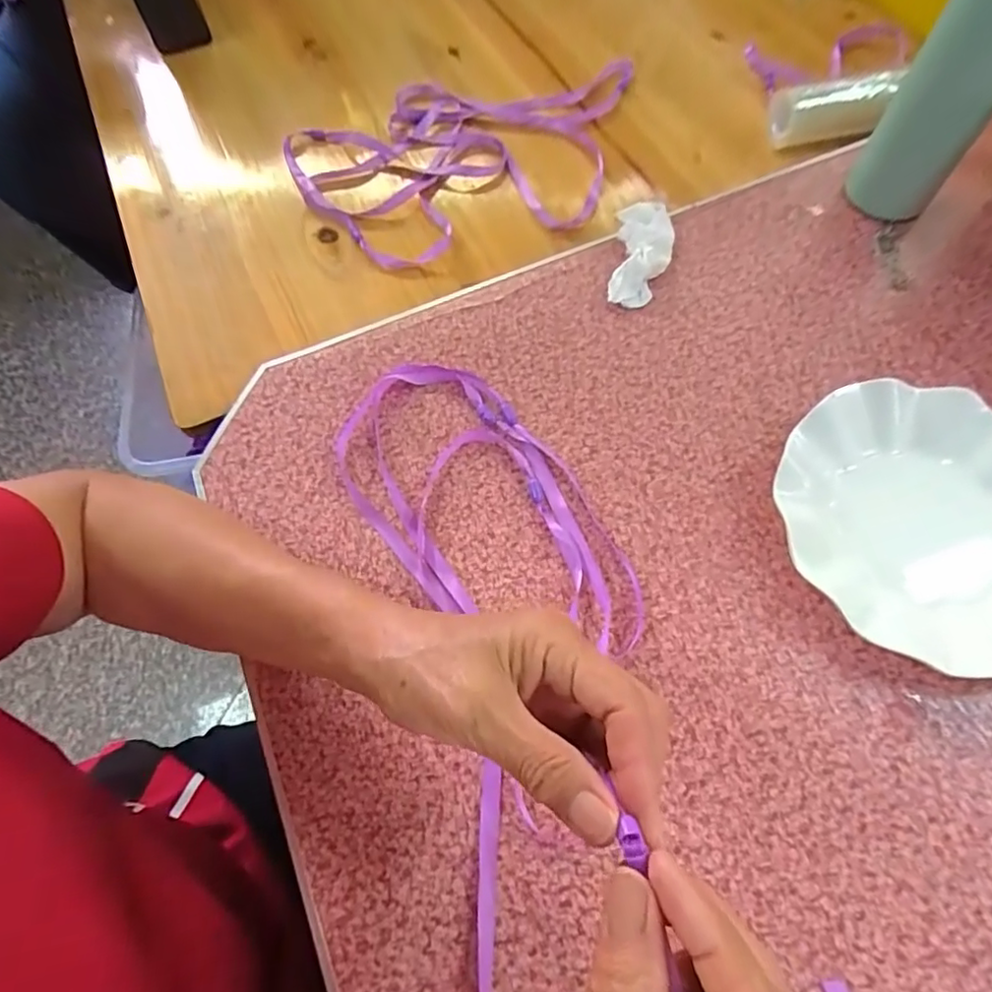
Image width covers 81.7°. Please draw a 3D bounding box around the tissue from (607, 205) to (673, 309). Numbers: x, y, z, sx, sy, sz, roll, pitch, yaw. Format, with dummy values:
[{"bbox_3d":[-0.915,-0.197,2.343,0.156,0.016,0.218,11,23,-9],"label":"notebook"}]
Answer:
[{"bbox_3d":[0.117,-0.192,0.455,0.046,0.028,0.086,7,66,5],"label":"tissue"}]

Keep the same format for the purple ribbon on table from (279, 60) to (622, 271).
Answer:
[{"bbox_3d":[-0.034,-0.322,0.561,0.342,0.024,0.231,-4,68,2],"label":"purple ribbon on table"}]

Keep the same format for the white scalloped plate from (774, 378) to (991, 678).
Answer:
[{"bbox_3d":[0.271,0.013,0.357,0.179,0.025,0.172,-1,66,2],"label":"white scalloped plate"}]

